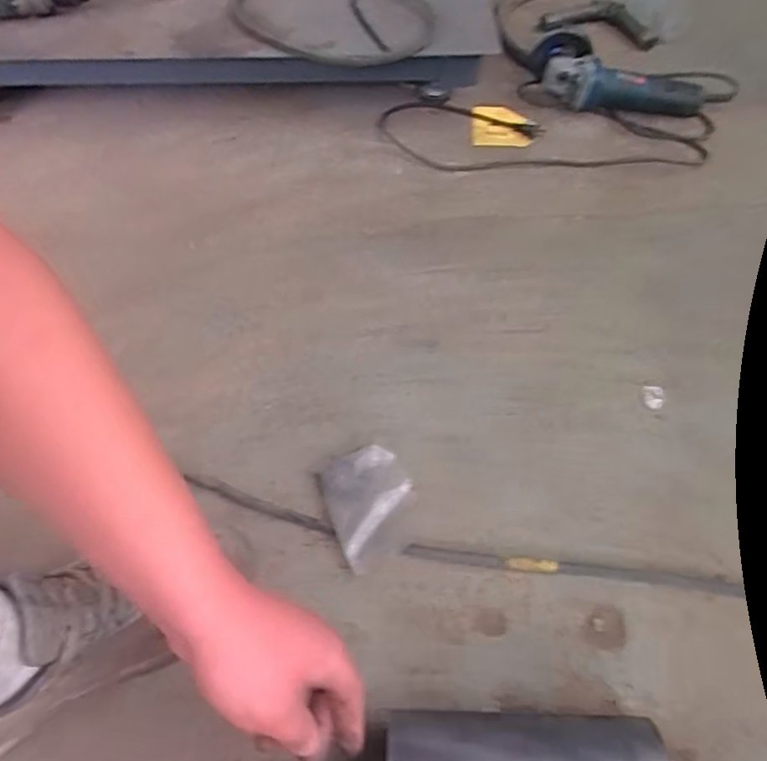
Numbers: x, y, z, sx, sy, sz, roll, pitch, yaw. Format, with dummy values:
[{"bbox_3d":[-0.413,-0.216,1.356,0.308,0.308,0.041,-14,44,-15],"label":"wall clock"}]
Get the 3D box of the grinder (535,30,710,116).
[{"bbox_3d":[0.393,-0.505,1.007,0.292,0.094,0.086,13,55,9],"label":"grinder"}]

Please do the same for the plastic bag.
[{"bbox_3d":[-0.013,0.123,0.597,0.084,0.023,0.116,-18,56,-13],"label":"plastic bag"}]

